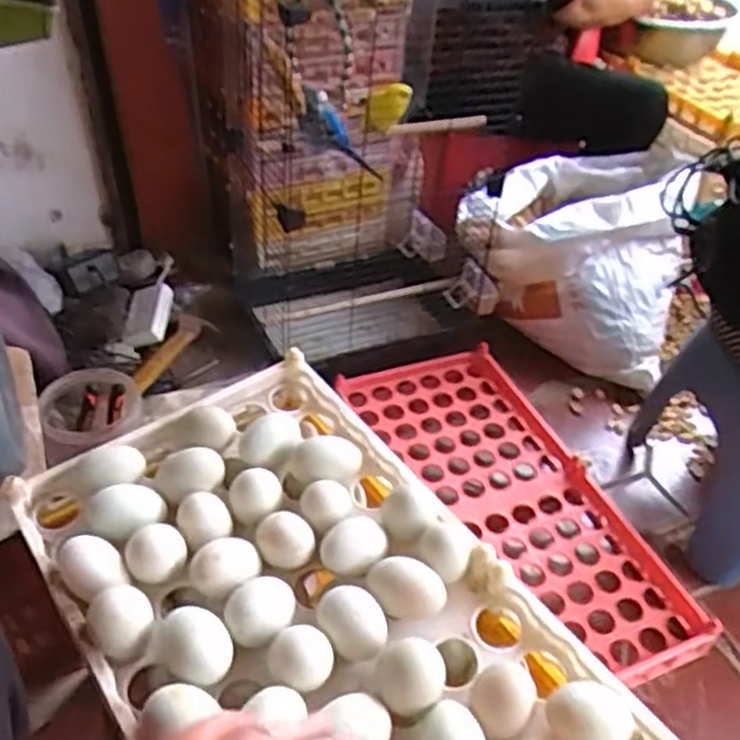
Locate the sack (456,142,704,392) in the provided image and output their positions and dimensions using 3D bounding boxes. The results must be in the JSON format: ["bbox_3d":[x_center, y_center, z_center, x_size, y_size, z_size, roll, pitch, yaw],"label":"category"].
[{"bbox_3d":[0.397,-0.244,1.412,0.385,0.278,0.477,17,44,16],"label":"sack"}]

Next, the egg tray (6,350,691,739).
[{"bbox_3d":[-0.011,0.216,0.533,0.293,0.070,0.591,-26,49,-28],"label":"egg tray"}]

